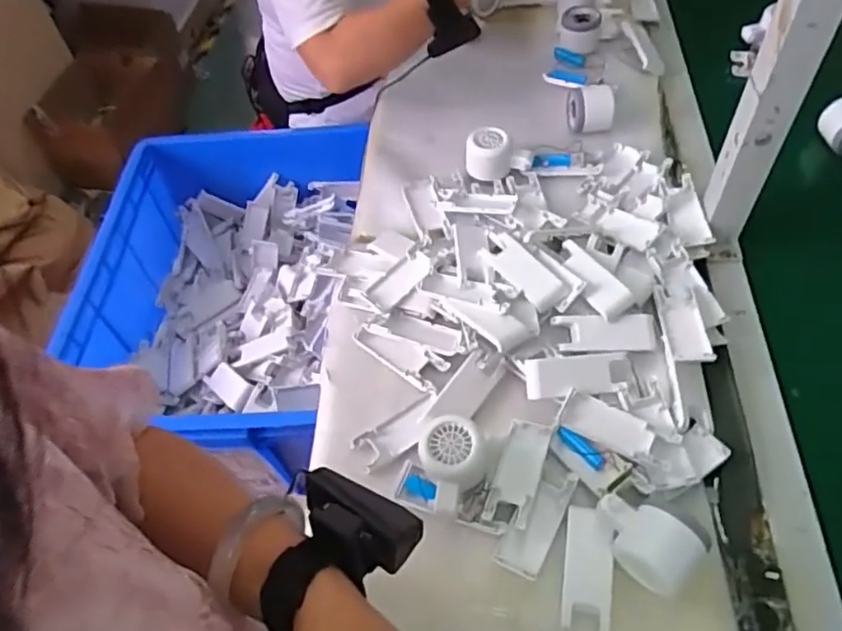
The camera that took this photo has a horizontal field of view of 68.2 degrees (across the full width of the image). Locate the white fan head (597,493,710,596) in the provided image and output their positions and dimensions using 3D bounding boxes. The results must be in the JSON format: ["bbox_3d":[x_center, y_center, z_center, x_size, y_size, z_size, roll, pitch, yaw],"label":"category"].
[{"bbox_3d":[0.180,0.174,0.493,0.084,0.046,0.057,35,65,25],"label":"white fan head"}]

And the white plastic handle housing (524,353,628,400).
[{"bbox_3d":[0.149,0.056,0.596,0.095,0.012,0.036,-5,55,1],"label":"white plastic handle housing"}]

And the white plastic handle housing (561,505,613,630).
[{"bbox_3d":[0.136,0.203,0.506,0.036,0.016,0.094,6,56,9],"label":"white plastic handle housing"}]

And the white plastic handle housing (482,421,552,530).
[{"bbox_3d":[0.088,0.140,0.559,0.038,0.017,0.101,15,58,15],"label":"white plastic handle housing"}]

